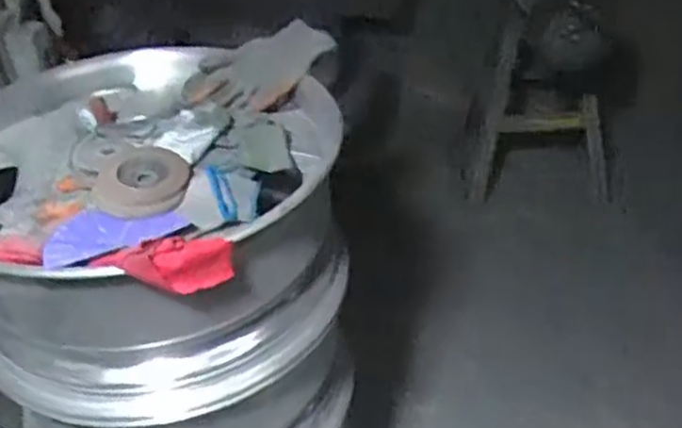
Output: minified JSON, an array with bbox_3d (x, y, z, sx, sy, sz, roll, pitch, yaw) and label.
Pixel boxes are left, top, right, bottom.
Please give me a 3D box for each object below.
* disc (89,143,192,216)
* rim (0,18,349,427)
[{"bbox_3d":[-0.220,-0.039,0.812,0.100,0.025,0.116,-7,38,-5],"label":"disc"},{"bbox_3d":[-0.249,0.003,0.958,0.484,0.271,0.460,5,39,11],"label":"rim"}]

